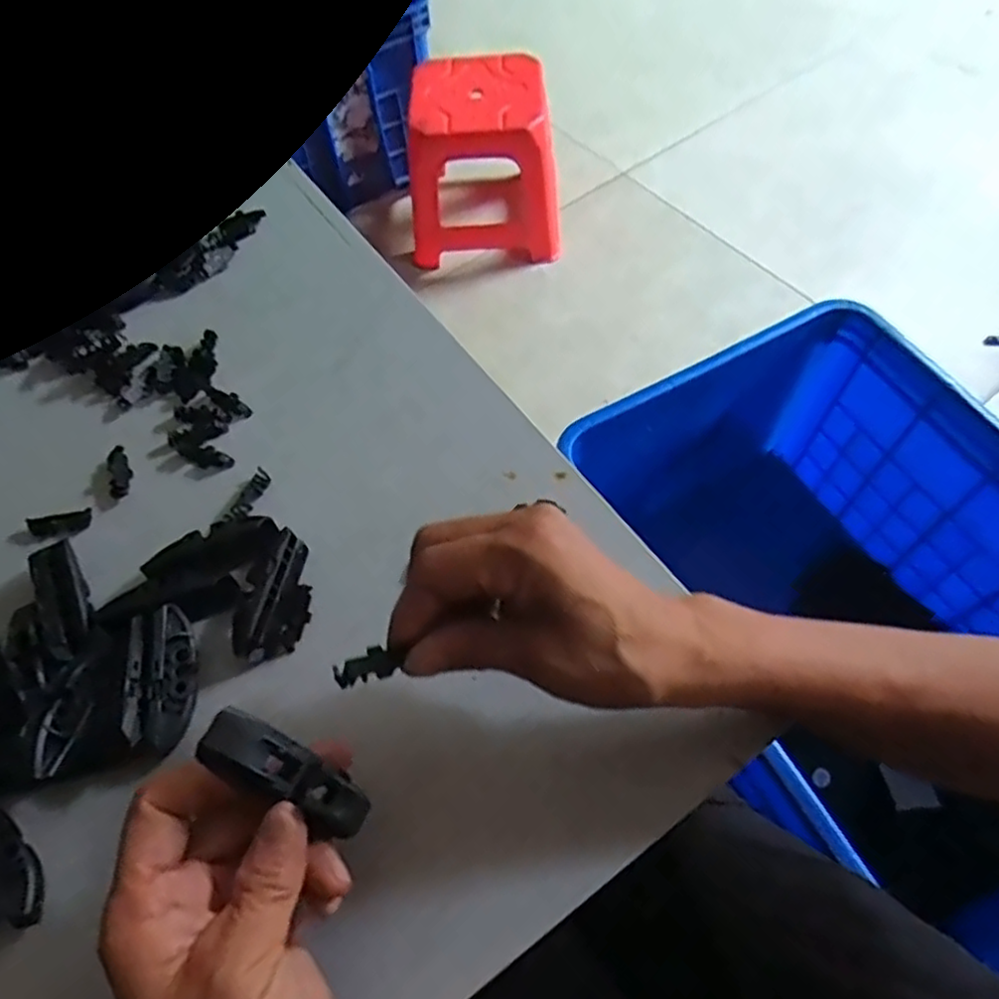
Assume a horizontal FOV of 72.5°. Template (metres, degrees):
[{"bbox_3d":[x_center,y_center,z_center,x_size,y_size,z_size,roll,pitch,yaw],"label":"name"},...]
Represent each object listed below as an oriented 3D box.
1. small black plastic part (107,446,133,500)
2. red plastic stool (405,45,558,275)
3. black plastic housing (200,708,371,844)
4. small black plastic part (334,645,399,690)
[{"bbox_3d":[-0.228,-0.017,0.409,0.012,0.007,0.034,-12,72,-4],"label":"small black plastic part"},{"bbox_3d":[-0.037,-0.616,1.243,0.268,0.239,0.268,-5,61,-2],"label":"red plastic stool"},{"bbox_3d":[-0.074,0.100,0.244,0.069,0.012,0.021,46,63,-23],"label":"black plastic housing"},{"bbox_3d":[-0.052,0.064,0.262,0.022,0.005,0.013,-15,58,-28],"label":"small black plastic part"}]

